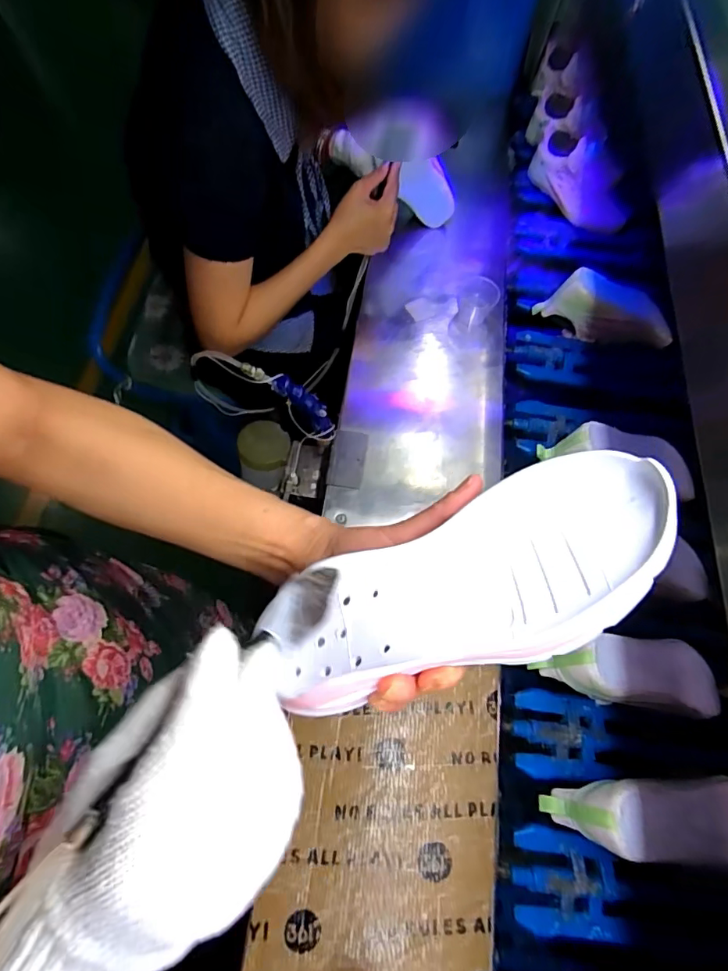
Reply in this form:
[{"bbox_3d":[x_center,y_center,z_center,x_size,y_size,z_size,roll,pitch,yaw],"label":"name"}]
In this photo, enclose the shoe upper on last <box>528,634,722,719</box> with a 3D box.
[{"bbox_3d":[0.296,0.205,0.545,0.184,0.065,0.070,9,63,1],"label":"shoe upper on last"}]

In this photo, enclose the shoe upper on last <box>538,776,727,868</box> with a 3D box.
[{"bbox_3d":[0.285,0.333,0.501,0.180,0.097,0.072,7,63,0],"label":"shoe upper on last"}]

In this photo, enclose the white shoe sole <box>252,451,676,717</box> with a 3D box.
[{"bbox_3d":[0.046,0.054,0.251,0.211,0.034,0.082,-27,65,15],"label":"white shoe sole"}]

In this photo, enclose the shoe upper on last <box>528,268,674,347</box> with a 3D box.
[{"bbox_3d":[0.361,-0.266,0.723,0.192,0.083,0.077,8,63,0],"label":"shoe upper on last"}]

